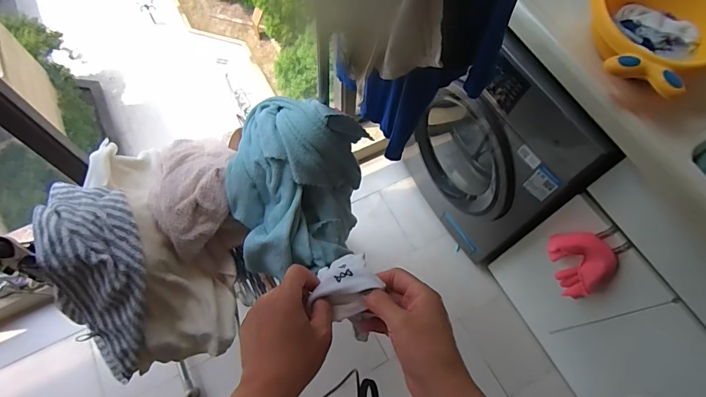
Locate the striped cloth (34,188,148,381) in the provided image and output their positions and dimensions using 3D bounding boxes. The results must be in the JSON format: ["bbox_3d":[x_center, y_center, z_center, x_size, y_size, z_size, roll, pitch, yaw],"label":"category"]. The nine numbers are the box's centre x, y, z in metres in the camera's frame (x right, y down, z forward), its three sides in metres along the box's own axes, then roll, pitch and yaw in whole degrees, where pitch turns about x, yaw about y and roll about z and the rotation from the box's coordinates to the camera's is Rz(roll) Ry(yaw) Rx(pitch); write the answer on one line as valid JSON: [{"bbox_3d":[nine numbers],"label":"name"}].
[{"bbox_3d":[-0.515,0.180,0.807,0.208,0.182,0.416,-11,100,-7],"label":"striped cloth"}]

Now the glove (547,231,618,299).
[{"bbox_3d":[0.604,0.176,1.061,0.055,0.235,0.177,-32,71,-16],"label":"glove"}]

